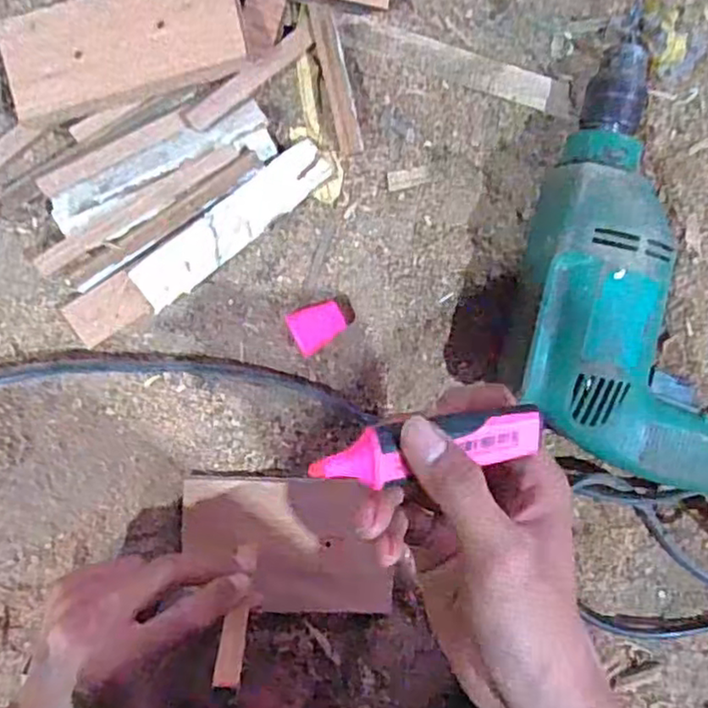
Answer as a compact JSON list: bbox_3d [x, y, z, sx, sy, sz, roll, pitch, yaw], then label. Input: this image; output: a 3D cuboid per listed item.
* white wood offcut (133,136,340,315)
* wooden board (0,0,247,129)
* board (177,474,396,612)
[{"bbox_3d":[-0.068,-0.073,0.385,0.126,0.011,0.027,-38,98,0],"label":"white wood offcut"},{"bbox_3d":[-0.119,-0.159,0.351,0.122,0.008,0.054,-13,105,4],"label":"wooden board"},{"bbox_3d":[-0.038,0.117,0.410,0.126,0.010,0.083,4,96,-11],"label":"board"}]

